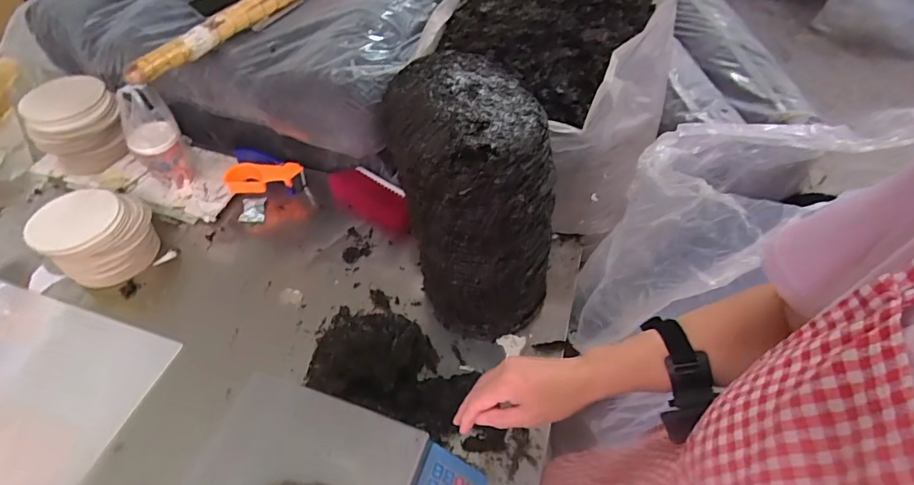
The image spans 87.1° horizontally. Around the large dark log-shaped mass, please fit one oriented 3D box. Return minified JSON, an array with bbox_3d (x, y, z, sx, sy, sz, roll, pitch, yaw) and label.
[{"bbox_3d":[0.012,-0.035,0.705,0.182,0.383,0.215,-27,56,-20],"label":"large dark log-shaped mass"}]

